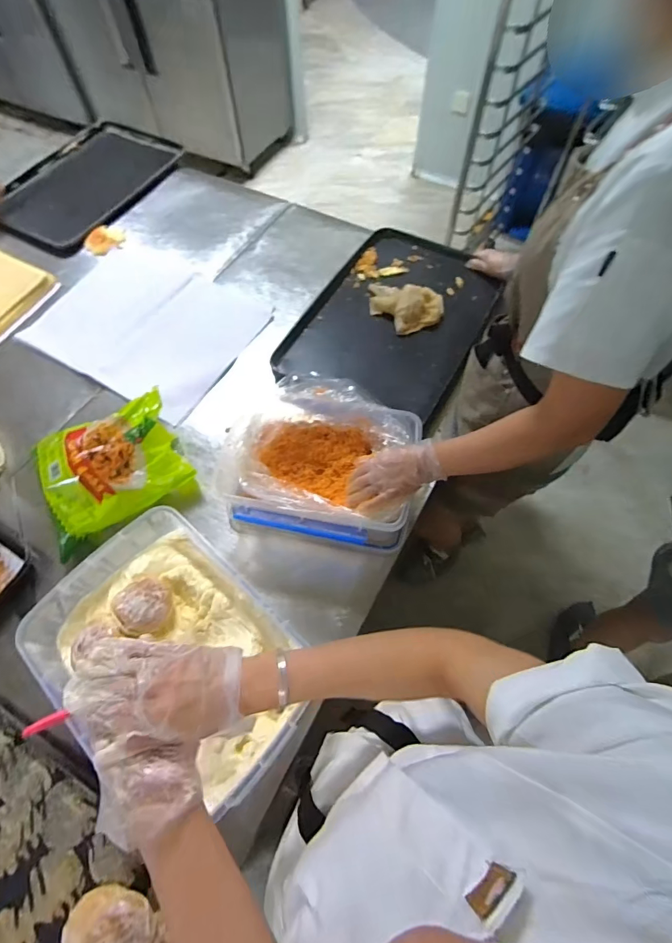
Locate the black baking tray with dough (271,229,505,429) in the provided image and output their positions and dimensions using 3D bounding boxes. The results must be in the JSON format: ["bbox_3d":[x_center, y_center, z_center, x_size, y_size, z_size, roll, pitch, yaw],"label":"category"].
[{"bbox_3d":[0.153,-0.383,1.038,0.399,0.062,0.536,27,73,12],"label":"black baking tray with dough"}]

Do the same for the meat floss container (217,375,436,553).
[{"bbox_3d":[-0.005,-0.003,0.811,0.329,0.166,0.276,12,63,6],"label":"meat floss container"}]

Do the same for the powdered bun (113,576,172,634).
[{"bbox_3d":[-0.300,0.215,0.667,0.075,0.066,0.079,0,62,0],"label":"powdered bun"}]

